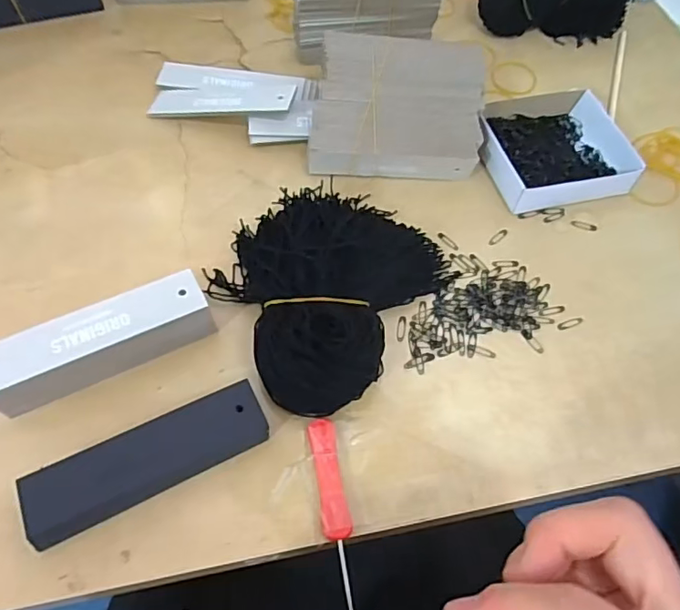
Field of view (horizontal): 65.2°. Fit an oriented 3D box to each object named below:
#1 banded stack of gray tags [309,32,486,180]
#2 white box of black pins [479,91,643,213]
[{"bbox_3d":[0.046,-0.158,0.420,0.132,0.027,0.112,3,81,-8],"label":"banded stack of gray tags"},{"bbox_3d":[0.173,-0.131,0.438,0.111,0.028,0.112,-10,60,-10],"label":"white box of black pins"}]

